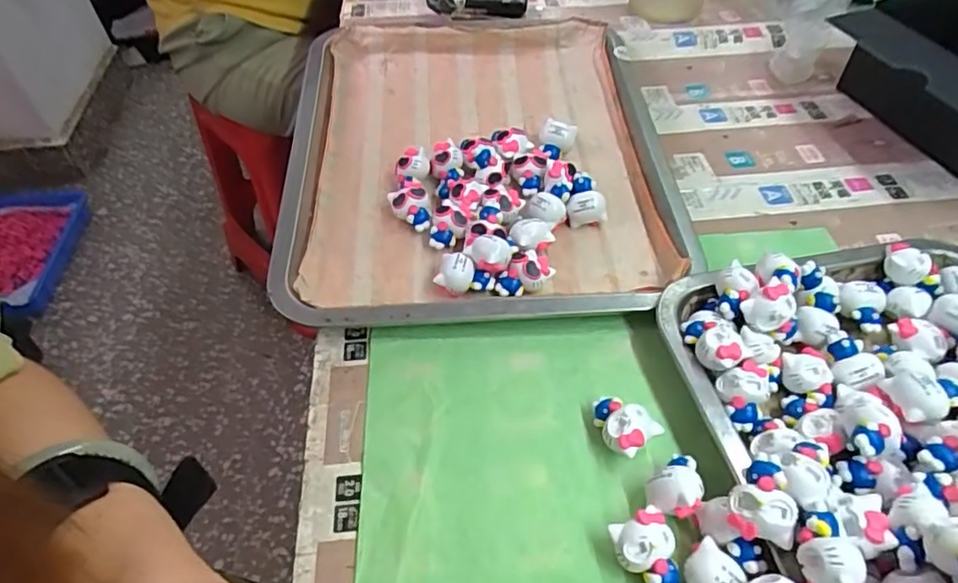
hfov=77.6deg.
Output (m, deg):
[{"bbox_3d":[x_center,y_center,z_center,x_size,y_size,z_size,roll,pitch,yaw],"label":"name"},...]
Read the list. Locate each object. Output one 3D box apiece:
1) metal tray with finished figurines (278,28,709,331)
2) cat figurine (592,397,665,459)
[{"bbox_3d":[-0.005,-0.108,0.447,0.262,0.037,0.330,-5,49,-1],"label":"metal tray with finished figurines"},{"bbox_3d":[0.071,0.068,0.299,0.025,0.022,0.032,-34,55,-24],"label":"cat figurine"}]

